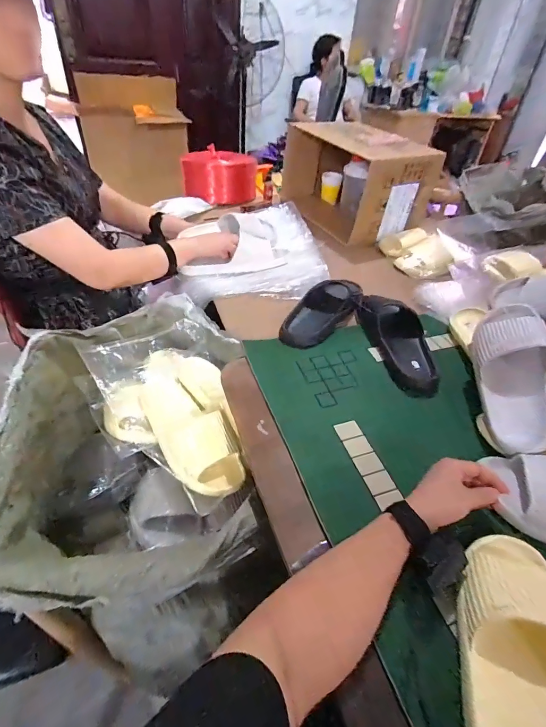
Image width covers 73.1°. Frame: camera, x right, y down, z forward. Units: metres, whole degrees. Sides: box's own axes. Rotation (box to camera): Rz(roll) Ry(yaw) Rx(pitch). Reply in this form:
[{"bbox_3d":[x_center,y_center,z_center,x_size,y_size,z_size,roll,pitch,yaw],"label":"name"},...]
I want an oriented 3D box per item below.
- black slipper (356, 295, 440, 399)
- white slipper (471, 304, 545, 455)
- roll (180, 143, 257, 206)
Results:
[{"bbox_3d":[0.248,-0.051,0.727,0.100,0.059,0.267,-8,43,-15],"label":"black slipper"},{"bbox_3d":[0.399,0.014,0.597,0.118,0.084,0.265,9,67,4],"label":"white slipper"},{"bbox_3d":[-0.183,-0.673,1.311,0.249,0.135,0.204,4,41,-2],"label":"roll"}]

